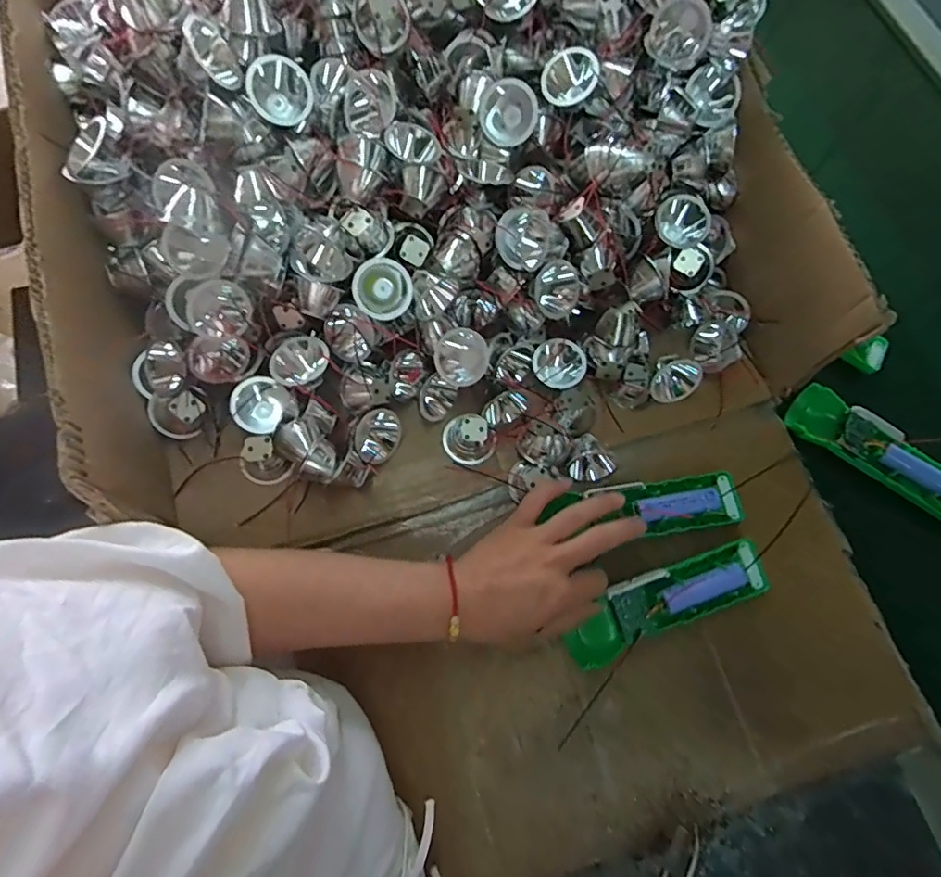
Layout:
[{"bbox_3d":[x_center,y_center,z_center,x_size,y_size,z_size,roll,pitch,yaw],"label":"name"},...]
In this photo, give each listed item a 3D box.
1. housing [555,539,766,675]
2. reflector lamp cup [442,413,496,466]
[{"bbox_3d":[0.151,0.120,0.409,0.165,0.032,0.044,-21,73,-9],"label":"housing"},{"bbox_3d":[-0.002,0.001,0.451,0.044,0.031,0.036,26,72,6],"label":"reflector lamp cup"}]

